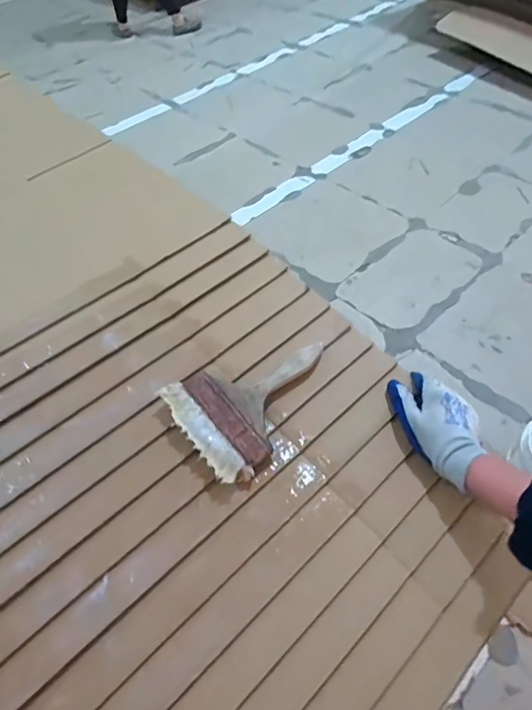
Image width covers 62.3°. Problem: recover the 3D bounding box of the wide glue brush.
[{"bbox_3d":[-0.006,0.045,0.515,0.191,0.031,0.131,-32,56,-18],"label":"wide glue brush"}]

